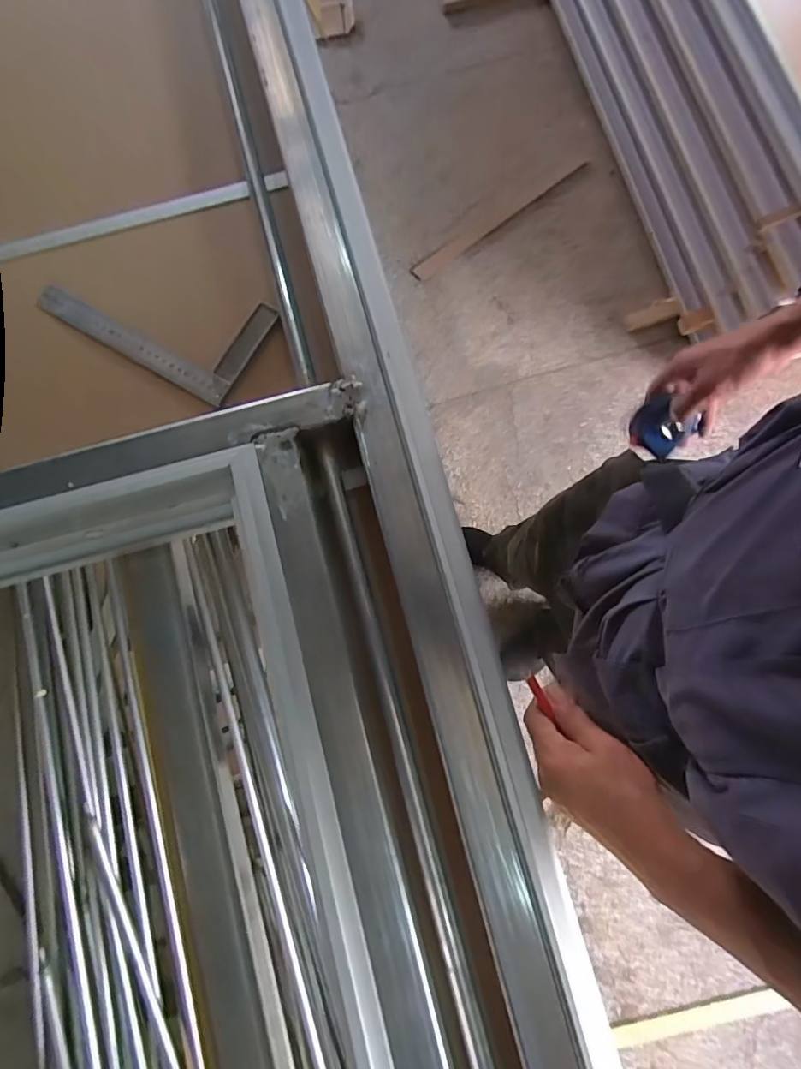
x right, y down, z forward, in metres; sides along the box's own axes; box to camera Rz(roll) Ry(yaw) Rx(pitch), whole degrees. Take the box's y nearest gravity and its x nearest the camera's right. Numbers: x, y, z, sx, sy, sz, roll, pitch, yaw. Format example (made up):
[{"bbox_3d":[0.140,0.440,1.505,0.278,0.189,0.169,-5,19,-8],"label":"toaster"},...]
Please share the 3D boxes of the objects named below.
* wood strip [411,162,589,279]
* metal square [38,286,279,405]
[{"bbox_3d":[0.325,-1.025,1.571,0.677,0.017,0.056,-34,81,-5],"label":"wood strip"},{"bbox_3d":[-0.261,-0.239,0.515,0.241,0.016,0.117,29,82,7],"label":"metal square"}]

